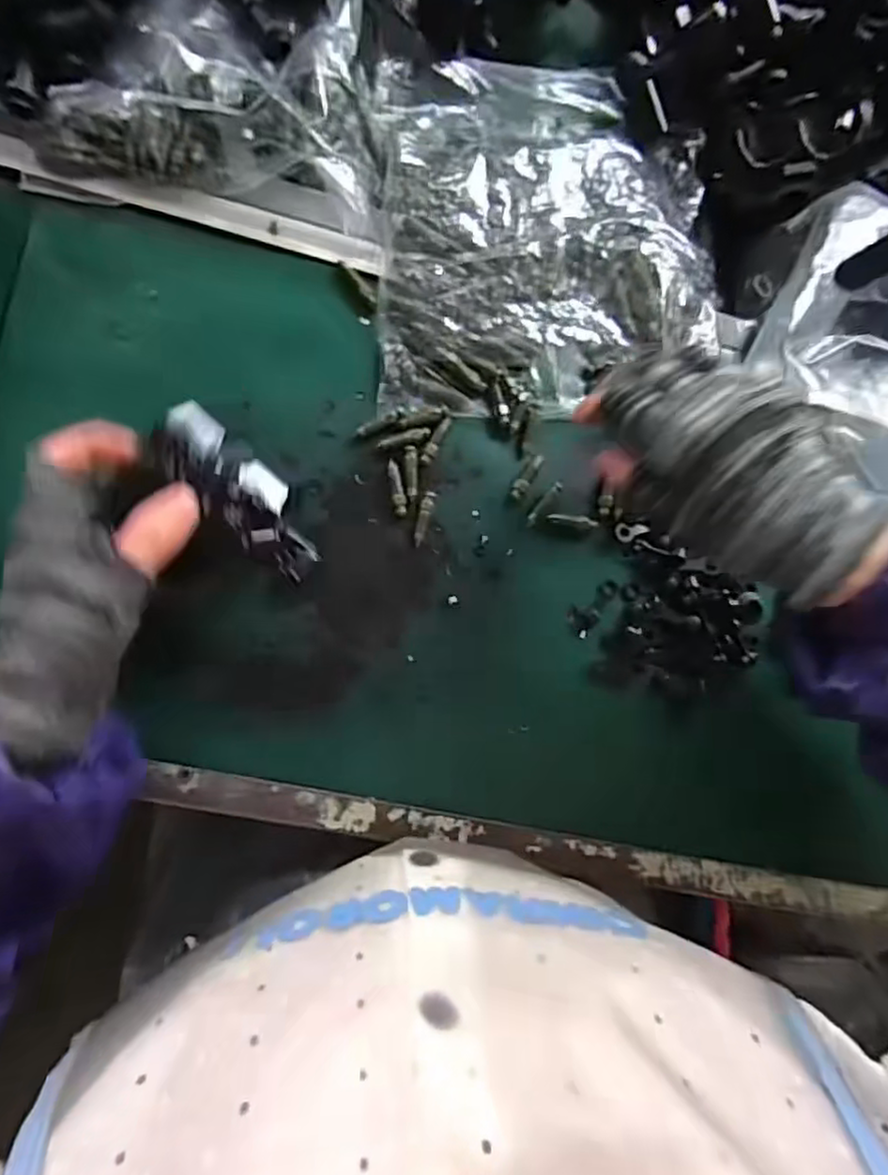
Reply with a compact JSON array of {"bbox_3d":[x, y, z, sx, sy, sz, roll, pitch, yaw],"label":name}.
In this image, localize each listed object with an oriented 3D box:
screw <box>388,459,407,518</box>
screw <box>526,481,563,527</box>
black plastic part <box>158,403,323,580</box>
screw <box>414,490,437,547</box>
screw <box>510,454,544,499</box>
[{"bbox_3d":[-0.024,-0.052,0.349,0.007,0.004,0.029,-10,91,-8],"label":"screw"},{"bbox_3d":[0.055,-0.045,0.360,0.006,0.004,0.029,39,84,-6],"label":"screw"},{"bbox_3d":[-0.089,-0.041,0.293,0.032,0.015,0.086,-42,98,-6],"label":"black plastic part"},{"bbox_3d":[-0.011,-0.037,0.352,0.007,0.004,0.030,18,87,-7],"label":"screw"},{"bbox_3d":[0.045,-0.060,0.360,0.008,0.004,0.027,29,83,-6],"label":"screw"}]

